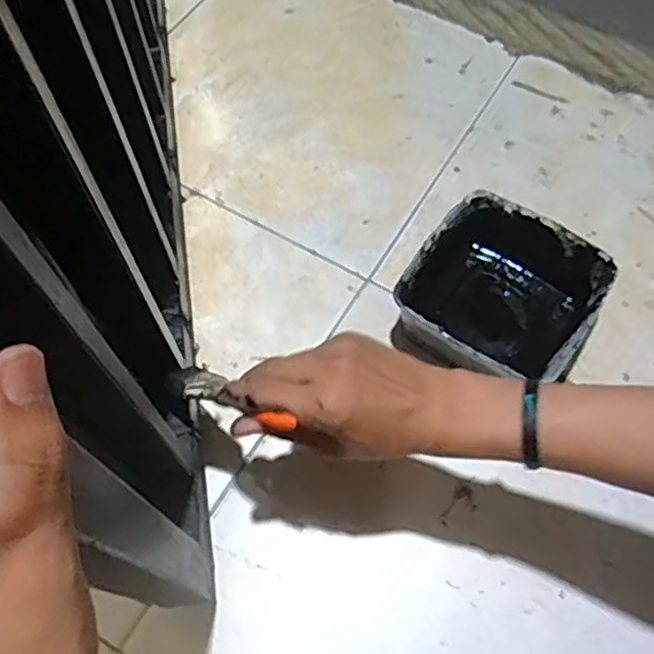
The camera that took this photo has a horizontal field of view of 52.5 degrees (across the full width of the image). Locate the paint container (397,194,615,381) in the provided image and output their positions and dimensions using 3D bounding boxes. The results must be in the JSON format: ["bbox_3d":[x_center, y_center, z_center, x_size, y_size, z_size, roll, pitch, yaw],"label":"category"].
[{"bbox_3d":[0.162,-0.026,0.628,0.160,0.076,0.160,34,68,16],"label":"paint container"}]

